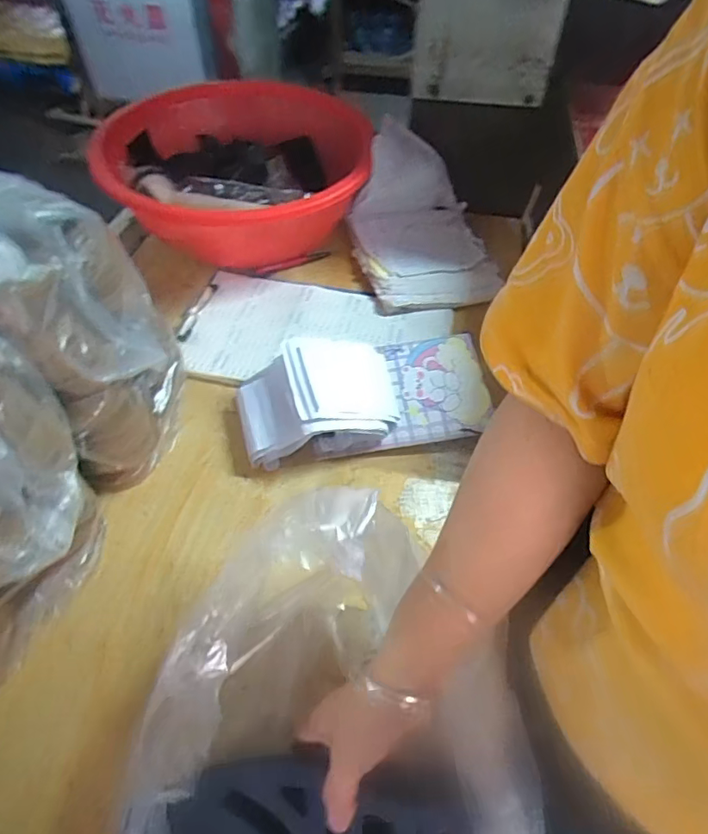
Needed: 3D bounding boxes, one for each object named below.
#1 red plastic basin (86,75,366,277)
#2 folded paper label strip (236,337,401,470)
[{"bbox_3d":[-0.175,-0.387,0.804,0.380,0.138,0.415,0,53,0],"label":"red plastic basin"},{"bbox_3d":[-0.039,-0.024,0.584,0.183,0.074,0.131,-13,54,-10],"label":"folded paper label strip"}]

